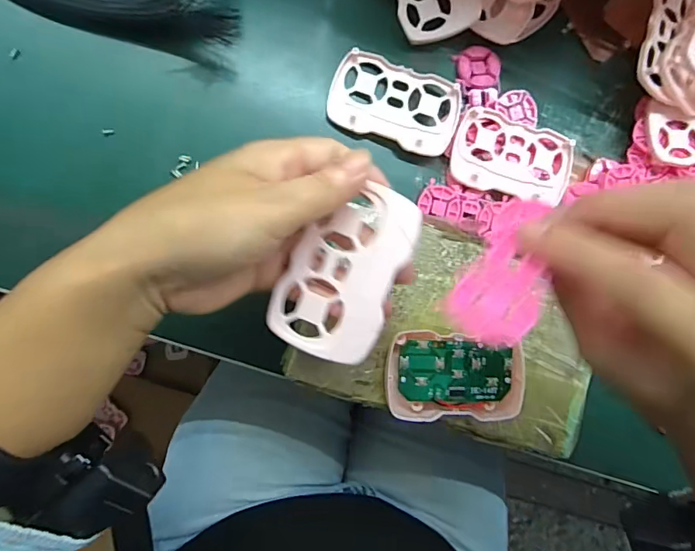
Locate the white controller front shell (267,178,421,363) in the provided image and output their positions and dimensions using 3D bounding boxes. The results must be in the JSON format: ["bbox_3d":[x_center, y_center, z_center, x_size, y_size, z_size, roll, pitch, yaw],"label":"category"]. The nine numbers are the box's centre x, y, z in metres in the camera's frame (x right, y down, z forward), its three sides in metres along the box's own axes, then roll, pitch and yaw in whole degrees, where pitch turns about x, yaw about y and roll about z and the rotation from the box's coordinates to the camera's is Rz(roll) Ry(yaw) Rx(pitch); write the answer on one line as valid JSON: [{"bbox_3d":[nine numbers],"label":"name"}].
[{"bbox_3d":[-0.002,-0.002,0.223,0.053,0.013,0.086,20,91,-10],"label":"white controller front shell"}]

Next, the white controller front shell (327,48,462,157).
[{"bbox_3d":[0.033,-0.118,0.317,0.088,0.011,0.054,17,88,-9],"label":"white controller front shell"}]

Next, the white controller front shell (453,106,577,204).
[{"bbox_3d":[0.119,-0.083,0.329,0.089,0.009,0.054,14,88,-9],"label":"white controller front shell"}]

